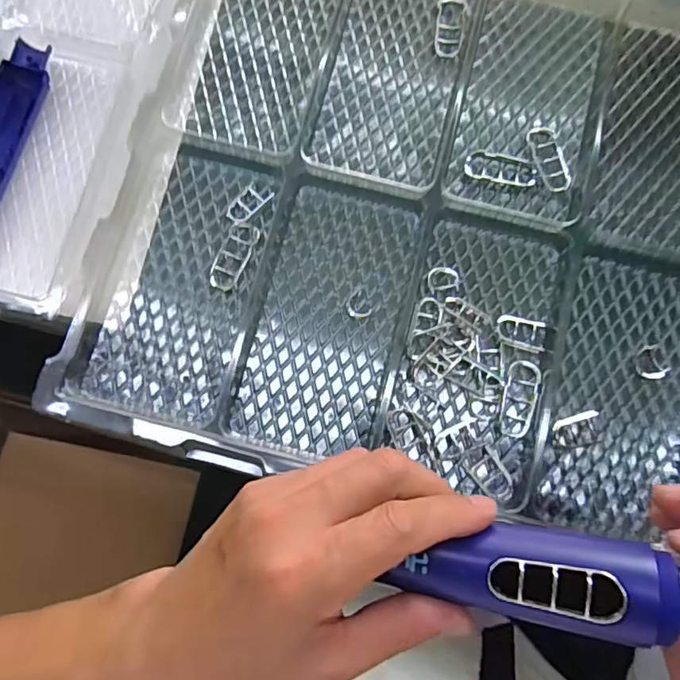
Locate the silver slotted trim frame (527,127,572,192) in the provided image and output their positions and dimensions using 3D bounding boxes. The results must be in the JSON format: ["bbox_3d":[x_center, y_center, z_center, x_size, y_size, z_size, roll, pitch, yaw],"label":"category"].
[{"bbox_3d":[0.158,-0.137,0.418,0.023,0.006,0.055,-17,79,-4],"label":"silver slotted trim frame"}]

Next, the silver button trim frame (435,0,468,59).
[{"bbox_3d":[0.087,-0.249,0.439,0.023,0.010,0.054,9,78,1],"label":"silver button trim frame"}]

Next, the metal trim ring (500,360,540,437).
[{"bbox_3d":[0.123,0.040,0.380,0.022,0.010,0.052,17,78,3],"label":"metal trim ring"}]

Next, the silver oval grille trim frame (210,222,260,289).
[{"bbox_3d":[-0.076,-0.061,0.400,0.022,0.004,0.051,22,79,4],"label":"silver oval grille trim frame"}]

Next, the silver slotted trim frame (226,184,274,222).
[{"bbox_3d":[-0.067,-0.100,0.408,0.019,0.004,0.035,40,81,7],"label":"silver slotted trim frame"}]

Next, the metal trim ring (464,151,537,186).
[{"bbox_3d":[0.121,-0.129,0.417,0.053,0.005,0.020,13,78,2],"label":"metal trim ring"}]

